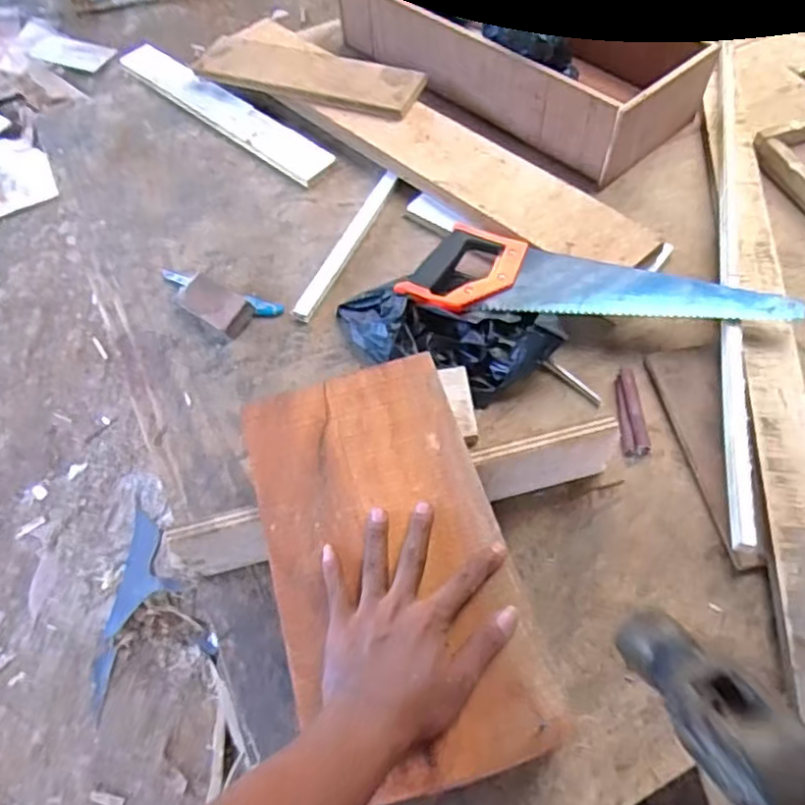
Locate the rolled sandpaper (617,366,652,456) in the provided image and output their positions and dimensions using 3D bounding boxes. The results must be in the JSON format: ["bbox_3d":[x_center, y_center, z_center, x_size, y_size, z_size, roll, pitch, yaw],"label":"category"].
[{"bbox_3d":[0.251,0.008,0.736,0.030,0.019,0.096,3,54,3],"label":"rolled sandpaper"}]

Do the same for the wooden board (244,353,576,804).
[{"bbox_3d":[-0.013,0.122,0.563,0.190,0.020,0.352,-15,55,-6],"label":"wooden board"}]

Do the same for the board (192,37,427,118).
[{"bbox_3d":[-0.142,-0.494,1.018,0.348,0.013,0.093,18,73,18],"label":"board"}]

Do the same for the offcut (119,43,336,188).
[{"bbox_3d":[-0.290,-0.466,1.067,0.461,0.014,0.070,38,74,21],"label":"offcut"}]

